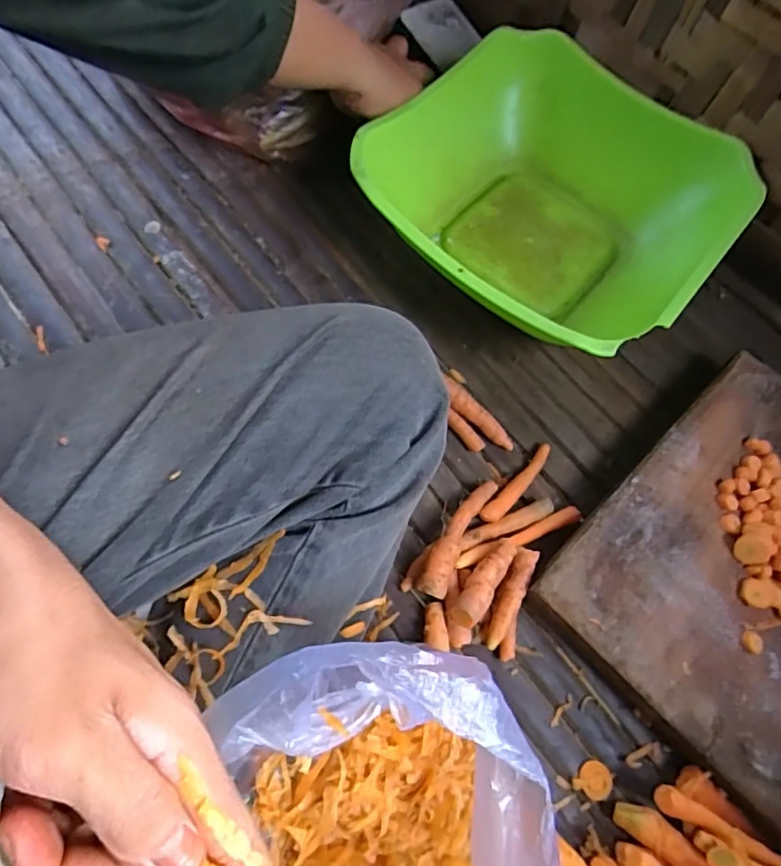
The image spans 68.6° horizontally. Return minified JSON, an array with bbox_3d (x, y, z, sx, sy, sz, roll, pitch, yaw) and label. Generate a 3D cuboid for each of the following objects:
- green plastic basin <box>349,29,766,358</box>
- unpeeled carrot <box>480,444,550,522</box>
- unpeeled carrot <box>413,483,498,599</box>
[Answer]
[{"bbox_3d":[0.139,-0.200,0.512,0.279,0.100,0.285,42,67,13],"label":"green plastic basin"},{"bbox_3d":[0.100,0.040,0.451,0.015,0.022,0.085,43,67,14],"label":"unpeeled carrot"},{"bbox_3d":[0.050,0.074,0.421,0.022,0.030,0.102,28,65,8],"label":"unpeeled carrot"}]

